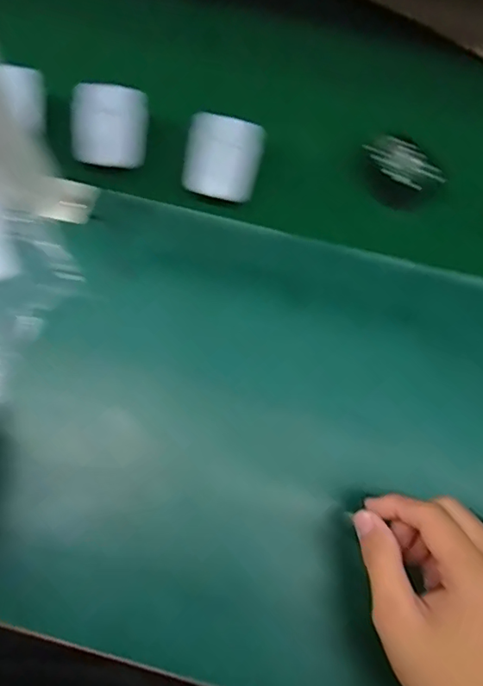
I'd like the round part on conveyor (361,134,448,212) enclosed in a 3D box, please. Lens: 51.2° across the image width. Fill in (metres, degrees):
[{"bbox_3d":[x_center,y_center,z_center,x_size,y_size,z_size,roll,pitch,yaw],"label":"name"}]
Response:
[{"bbox_3d":[0.141,-0.152,0.453,0.052,0.034,0.064,-21,75,-8],"label":"round part on conveyor"}]

